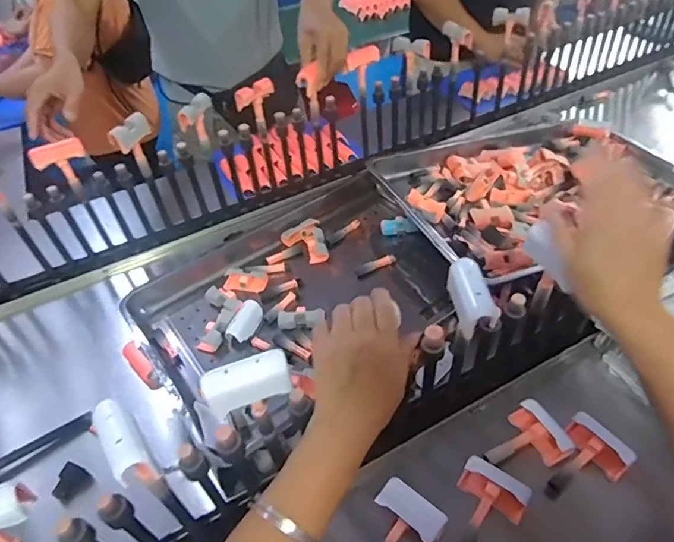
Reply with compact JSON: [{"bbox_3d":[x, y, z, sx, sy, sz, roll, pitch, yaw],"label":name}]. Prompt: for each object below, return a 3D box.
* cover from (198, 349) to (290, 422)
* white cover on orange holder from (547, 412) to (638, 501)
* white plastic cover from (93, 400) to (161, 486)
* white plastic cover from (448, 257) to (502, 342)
[{"bbox_3d":[-0.079,0.099,0.420,0.074,0.037,0.031,-15,45,-9],"label":"cover"},{"bbox_3d":[0.292,0.229,0.563,0.101,0.034,0.072,-33,51,-25],"label":"white cover on orange holder"},{"bbox_3d":[-0.178,0.138,0.391,0.028,0.014,0.082,-31,50,-23],"label":"white plastic cover"},{"bbox_3d":[0.131,0.024,0.466,0.030,0.032,0.080,-8,45,-2],"label":"white plastic cover"}]

